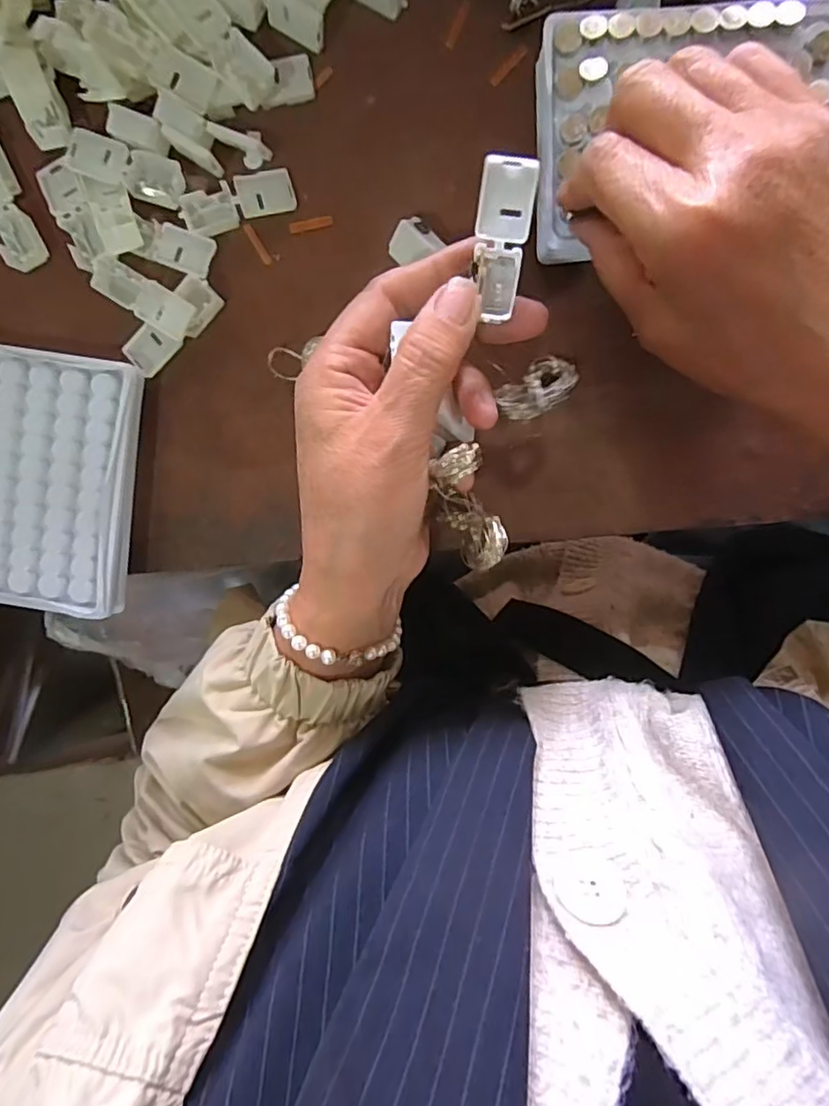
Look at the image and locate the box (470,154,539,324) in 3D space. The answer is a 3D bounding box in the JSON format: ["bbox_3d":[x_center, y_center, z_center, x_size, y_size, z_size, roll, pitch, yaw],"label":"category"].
[{"bbox_3d":[0.034,-0.117,0.217,0.020,0.005,0.054,3,103,2],"label":"box"}]

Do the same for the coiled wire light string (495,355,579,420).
[{"bbox_3d":[0.059,-0.079,0.282,0.049,0.010,0.023,-41,96,-23],"label":"coiled wire light string"}]

